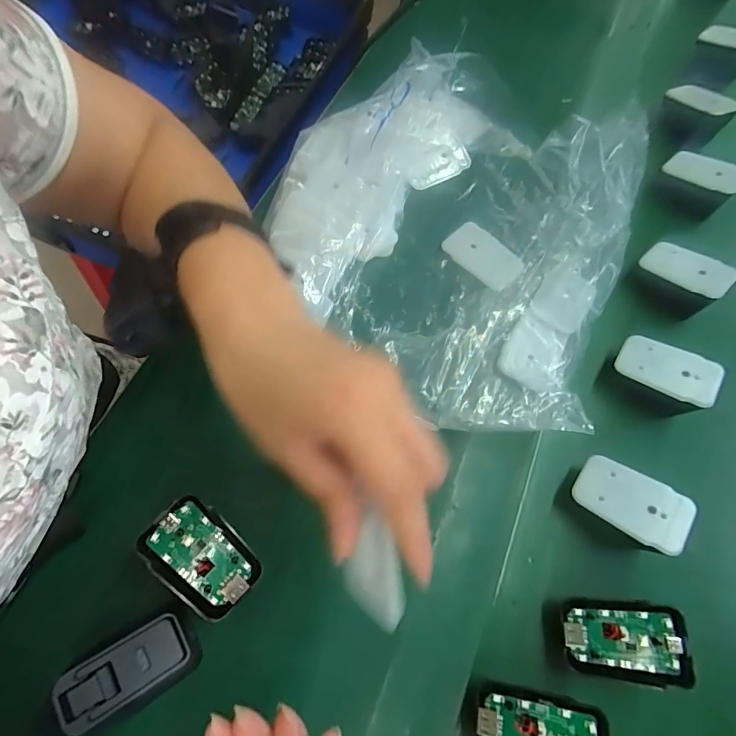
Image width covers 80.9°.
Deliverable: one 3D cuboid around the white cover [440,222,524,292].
[{"bbox_3d":[0.105,-0.101,0.387,0.045,0.004,0.070,-39,76,-18],"label":"white cover"}]

